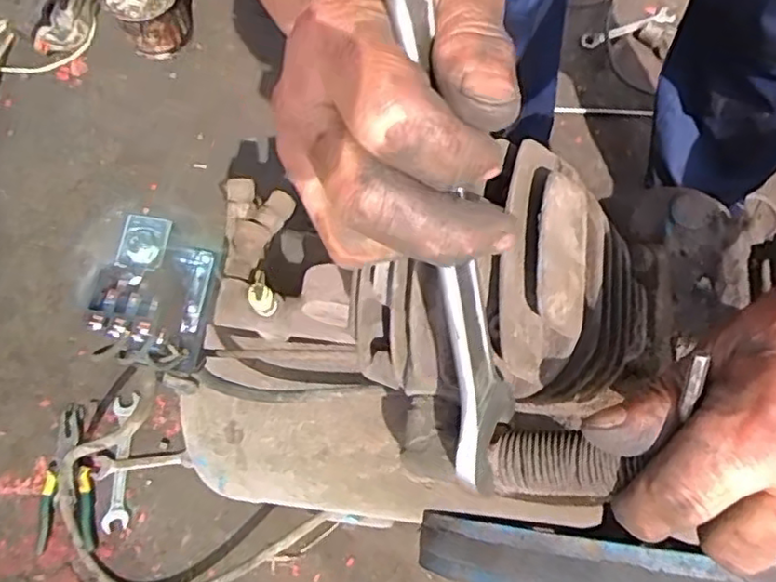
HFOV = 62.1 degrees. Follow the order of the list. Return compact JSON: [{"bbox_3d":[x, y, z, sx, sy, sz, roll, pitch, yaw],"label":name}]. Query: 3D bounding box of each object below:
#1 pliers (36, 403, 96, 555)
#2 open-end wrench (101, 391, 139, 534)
[{"bbox_3d":[-0.480,0.277,0.962,0.085,0.026,0.207,-7,71,-3],"label":"pliers"},{"bbox_3d":[-0.403,0.255,0.969,0.039,0.016,0.198,-3,70,-1],"label":"open-end wrench"}]

